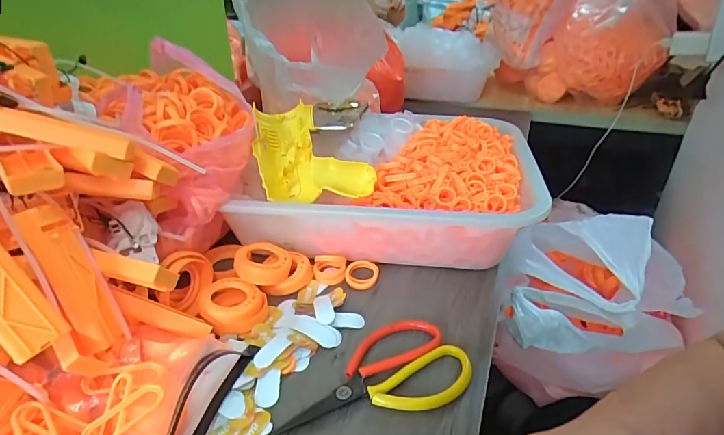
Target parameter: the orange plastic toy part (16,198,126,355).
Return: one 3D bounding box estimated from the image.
[{"bbox_3d":[-0.210,0.043,0.320,0.030,0.111,0.024,-30,14,-38],"label":"orange plastic toy part"}]

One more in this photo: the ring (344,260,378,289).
[{"bbox_3d":[0.000,0.062,0.479,0.036,0.007,0.037,2,47,-2],"label":"ring"}]

